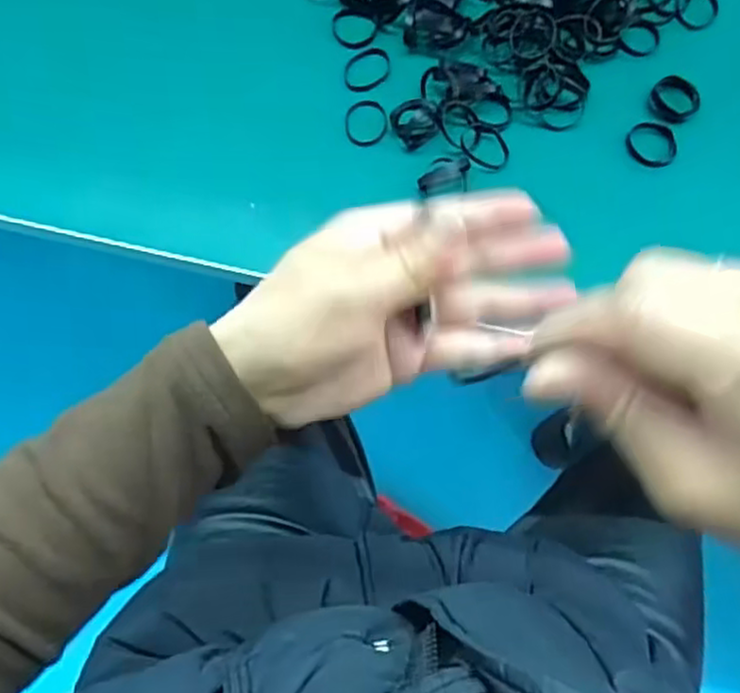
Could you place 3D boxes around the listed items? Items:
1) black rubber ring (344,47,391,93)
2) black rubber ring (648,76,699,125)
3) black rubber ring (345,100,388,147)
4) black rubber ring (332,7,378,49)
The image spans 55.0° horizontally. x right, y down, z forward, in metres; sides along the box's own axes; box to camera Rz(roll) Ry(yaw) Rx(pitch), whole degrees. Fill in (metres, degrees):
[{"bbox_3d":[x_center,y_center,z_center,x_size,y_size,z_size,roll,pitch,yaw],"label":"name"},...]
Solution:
[{"bbox_3d":[-0.002,-0.161,0.413,0.030,0.004,0.024,-34,76,-11],"label":"black rubber ring"},{"bbox_3d":[0.172,-0.140,0.402,0.027,0.011,0.023,34,75,9],"label":"black rubber ring"},{"bbox_3d":[-0.002,-0.127,0.404,0.023,0.005,0.029,-5,72,-3],"label":"black rubber ring"},{"bbox_3d":[-0.009,-0.187,0.417,0.026,0.004,0.025,0,85,1],"label":"black rubber ring"}]

